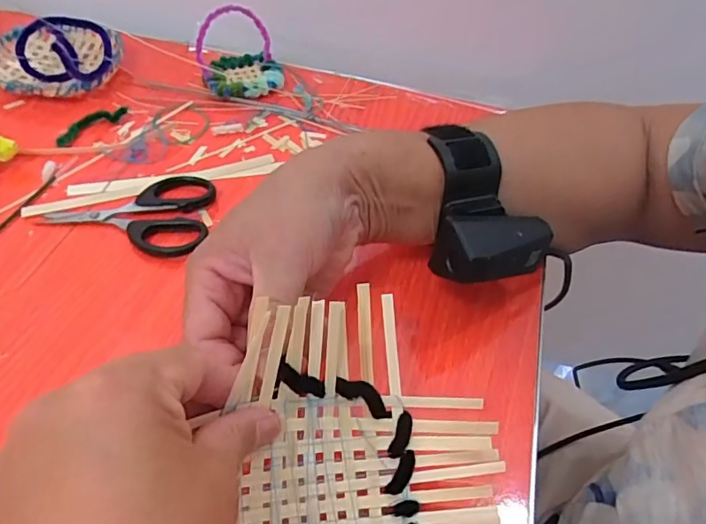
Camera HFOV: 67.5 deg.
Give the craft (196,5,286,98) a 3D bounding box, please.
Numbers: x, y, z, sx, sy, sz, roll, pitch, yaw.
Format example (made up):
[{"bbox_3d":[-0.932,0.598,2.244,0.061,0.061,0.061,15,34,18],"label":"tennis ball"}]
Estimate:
[{"bbox_3d":[-0.096,-0.178,0.447,0.069,0.057,0.058,-11,51,-14],"label":"craft"}]

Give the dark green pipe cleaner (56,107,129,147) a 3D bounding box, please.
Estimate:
[{"bbox_3d":[-0.205,-0.108,0.413,0.016,0.006,0.059,35,55,23],"label":"dark green pipe cleaner"}]

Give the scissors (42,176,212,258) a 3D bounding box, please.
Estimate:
[{"bbox_3d":[-0.148,-0.032,0.351,0.105,0.011,0.069,0,49,-4],"label":"scissors"}]

